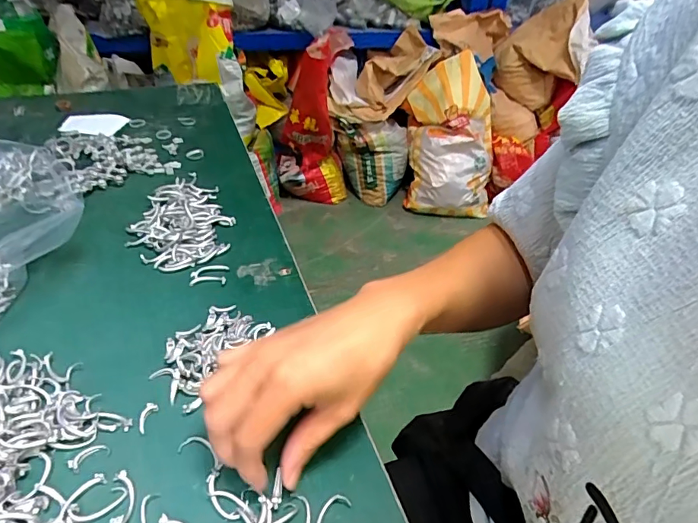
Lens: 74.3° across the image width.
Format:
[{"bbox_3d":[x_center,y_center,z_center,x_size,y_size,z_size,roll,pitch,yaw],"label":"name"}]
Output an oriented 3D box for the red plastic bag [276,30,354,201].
[{"bbox_3d":[-0.128,-0.517,1.767,0.273,0.602,0.339,4,39,-4],"label":"red plastic bag"}]

